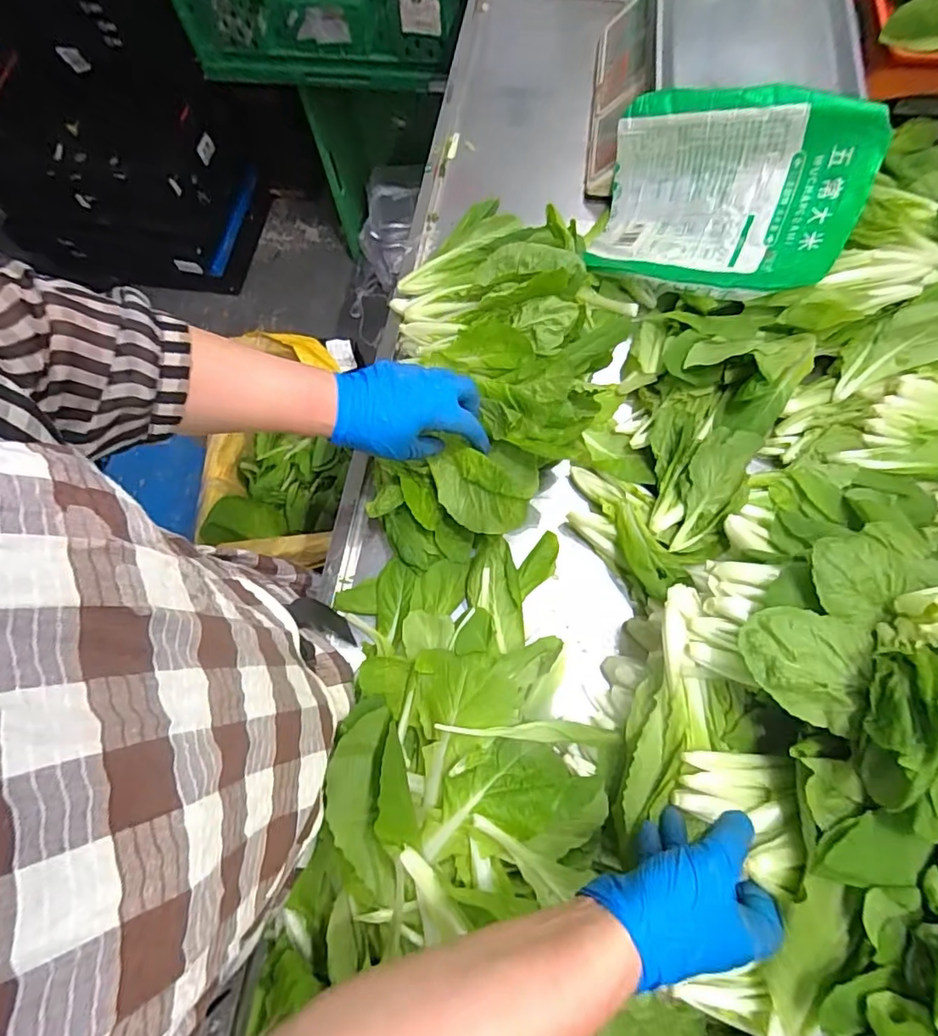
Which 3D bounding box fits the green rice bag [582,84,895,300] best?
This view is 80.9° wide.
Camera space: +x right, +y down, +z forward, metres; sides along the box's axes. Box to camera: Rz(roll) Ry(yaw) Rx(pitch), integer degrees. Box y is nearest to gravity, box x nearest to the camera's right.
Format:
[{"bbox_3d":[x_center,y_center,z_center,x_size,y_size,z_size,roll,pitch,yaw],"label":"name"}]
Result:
[{"bbox_3d":[0.286,-0.362,0.633,0.282,0.083,0.216,23,103,28],"label":"green rice bag"}]

